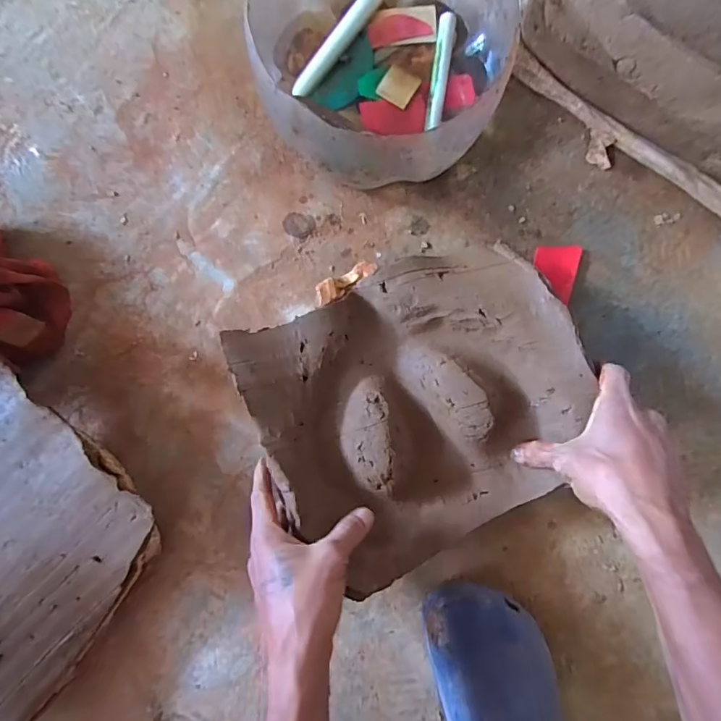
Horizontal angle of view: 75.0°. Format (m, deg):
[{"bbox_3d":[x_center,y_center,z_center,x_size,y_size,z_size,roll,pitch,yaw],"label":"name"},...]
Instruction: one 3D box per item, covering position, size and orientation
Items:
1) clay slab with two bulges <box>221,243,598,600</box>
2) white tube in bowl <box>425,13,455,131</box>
[{"bbox_3d":[0.058,0.039,0.434,0.293,0.059,0.253,-28,85,-3],"label":"clay slab with two bulges"},{"bbox_3d":[0.085,-0.309,0.499,0.018,0.011,0.126,9,84,1],"label":"white tube in bowl"}]

